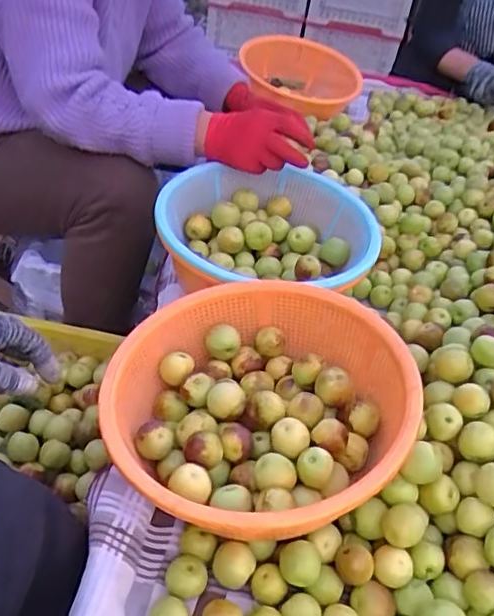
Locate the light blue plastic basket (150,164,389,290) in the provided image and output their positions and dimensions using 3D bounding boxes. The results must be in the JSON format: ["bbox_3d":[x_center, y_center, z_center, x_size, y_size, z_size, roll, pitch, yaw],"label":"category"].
[{"bbox_3d":[0.027,-0.086,0.770,0.277,0.081,0.255,4,38,-7],"label":"light blue plastic basket"}]

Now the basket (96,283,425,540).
[{"bbox_3d":[0.009,0.080,0.550,0.258,0.100,0.268,4,41,-4],"label":"basket"}]

